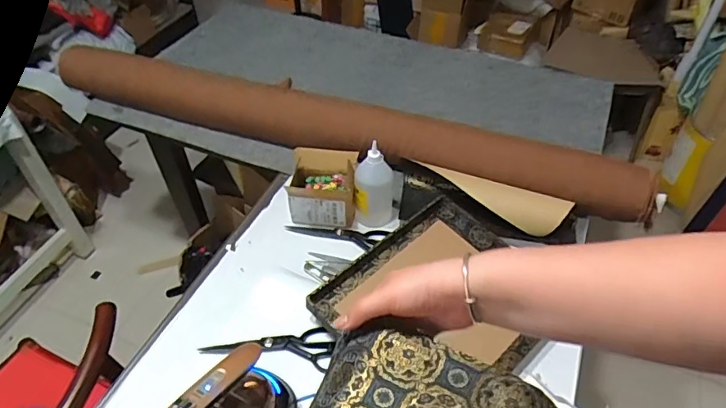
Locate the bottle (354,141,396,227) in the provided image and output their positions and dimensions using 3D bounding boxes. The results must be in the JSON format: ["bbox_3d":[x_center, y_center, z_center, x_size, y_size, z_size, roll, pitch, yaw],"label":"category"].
[{"bbox_3d":[0.023,-0.039,1.035,0.077,0.187,0.074,4,47,3],"label":"bottle"}]

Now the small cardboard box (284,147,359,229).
[{"bbox_3d":[-0.082,-0.033,1.056,0.135,0.118,0.116,4,47,3],"label":"small cardboard box"}]

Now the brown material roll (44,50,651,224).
[{"bbox_3d":[-0.109,-0.186,1.197,1.467,0.130,0.111,15,48,13],"label":"brown material roll"}]

